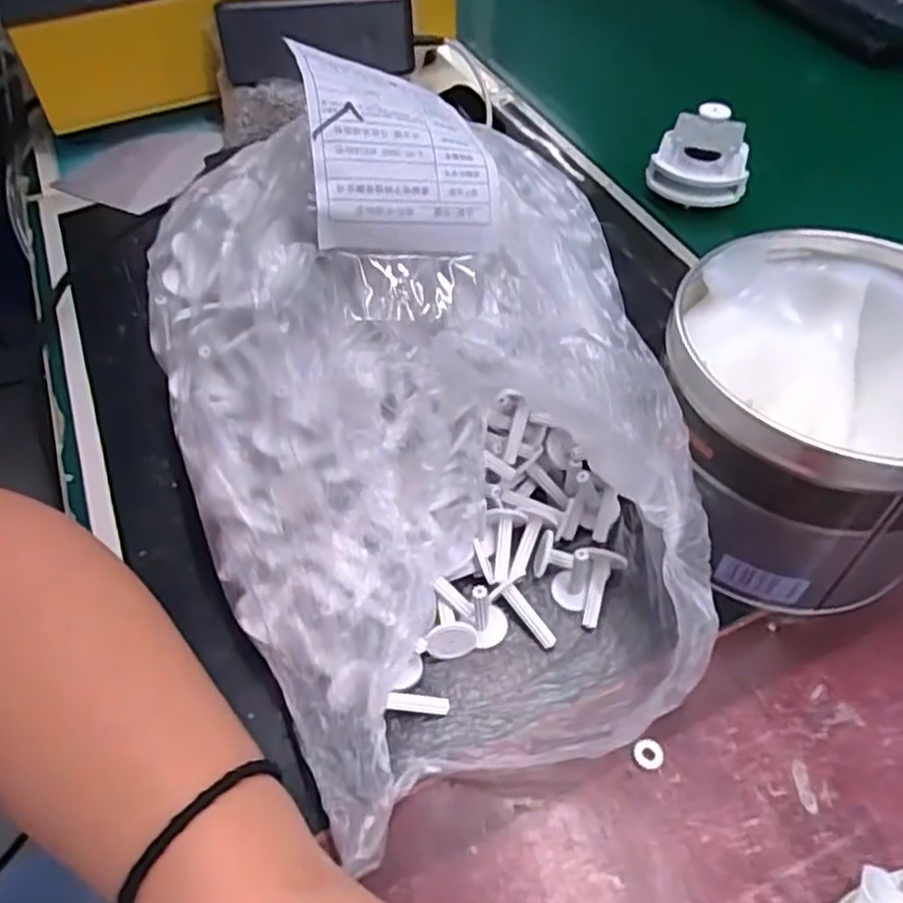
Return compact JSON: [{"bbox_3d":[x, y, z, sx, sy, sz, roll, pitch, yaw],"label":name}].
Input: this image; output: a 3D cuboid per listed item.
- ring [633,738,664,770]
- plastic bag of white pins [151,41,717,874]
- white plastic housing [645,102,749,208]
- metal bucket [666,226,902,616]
[{"bbox_3d":[0.073,0.112,0.270,0.011,0.004,0.010,0,51,0],"label":"ring"},{"bbox_3d":[-0.006,-0.029,0.294,0.207,0.141,0.285,-21,54,-16],"label":"plastic bag of white pins"},{"bbox_3d":[0.171,-0.203,0.500,0.062,0.045,0.063,14,53,11],"label":"white plastic housing"},{"bbox_3d":[0.150,-0.011,0.307,0.122,0.098,0.127,11,52,8],"label":"metal bucket"}]

